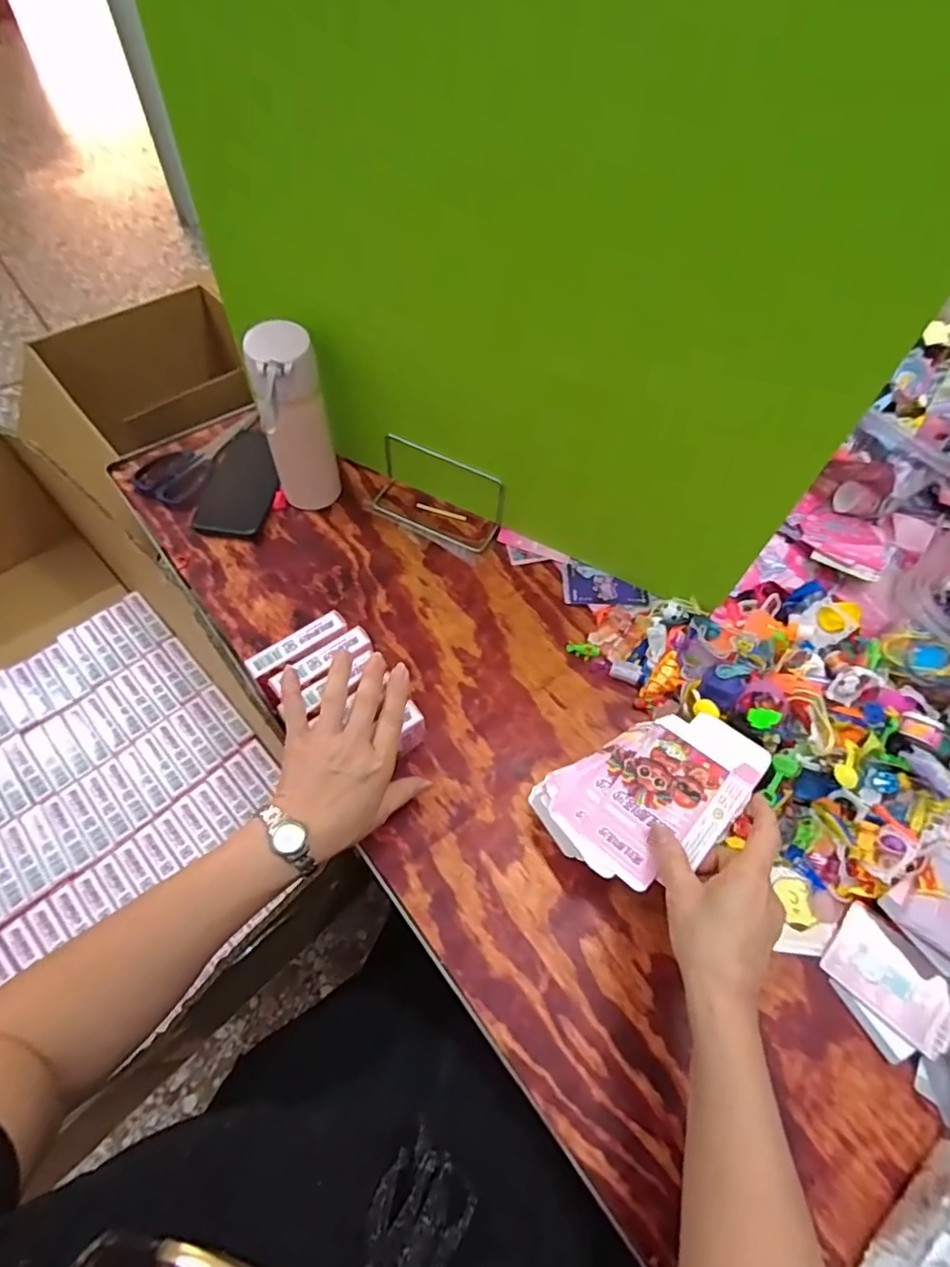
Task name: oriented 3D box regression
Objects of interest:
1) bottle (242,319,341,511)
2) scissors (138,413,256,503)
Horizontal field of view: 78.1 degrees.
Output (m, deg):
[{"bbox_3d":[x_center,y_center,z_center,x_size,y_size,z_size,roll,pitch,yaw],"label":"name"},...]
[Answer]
[{"bbox_3d":[-0.184,-0.208,0.616,0.064,0.200,0.069,-16,62,-12],"label":"bottle"},{"bbox_3d":[-0.341,-0.229,0.731,0.076,0.008,0.173,24,62,11],"label":"scissors"}]

